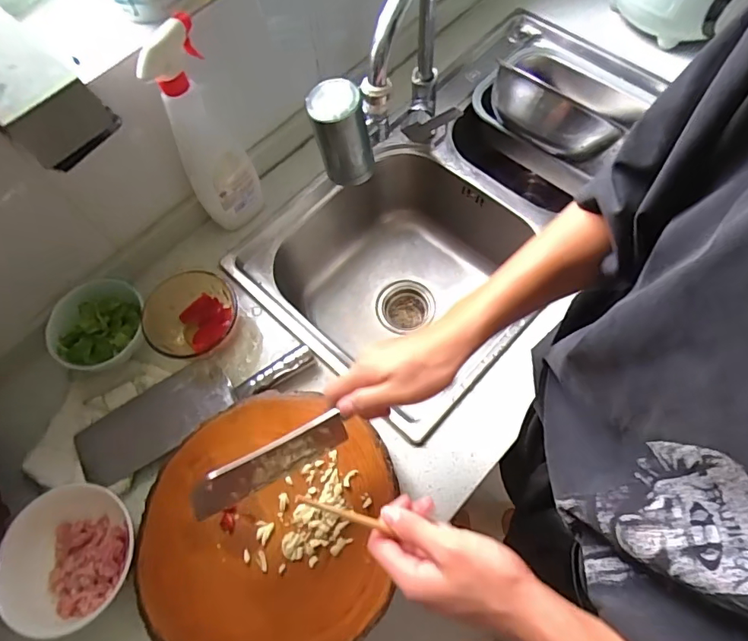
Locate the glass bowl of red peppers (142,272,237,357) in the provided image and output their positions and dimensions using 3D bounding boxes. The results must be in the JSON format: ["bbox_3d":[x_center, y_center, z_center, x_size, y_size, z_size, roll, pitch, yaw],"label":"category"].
[{"bbox_3d":[-0.248,-0.006,0.669,0.112,0.060,0.122,-1,66,3],"label":"glass bowl of red peppers"}]

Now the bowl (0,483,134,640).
[{"bbox_3d":[-0.343,0.268,0.556,0.151,0.058,0.148,-4,66,1],"label":"bowl"}]

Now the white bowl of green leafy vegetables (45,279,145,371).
[{"bbox_3d":[-0.374,0.014,0.672,0.113,0.059,0.124,-1,66,3],"label":"white bowl of green leafy vegetables"}]

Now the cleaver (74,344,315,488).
[{"bbox_3d":[-0.239,0.101,0.646,0.310,0.020,0.095,-32,68,-10],"label":"cleaver"}]

